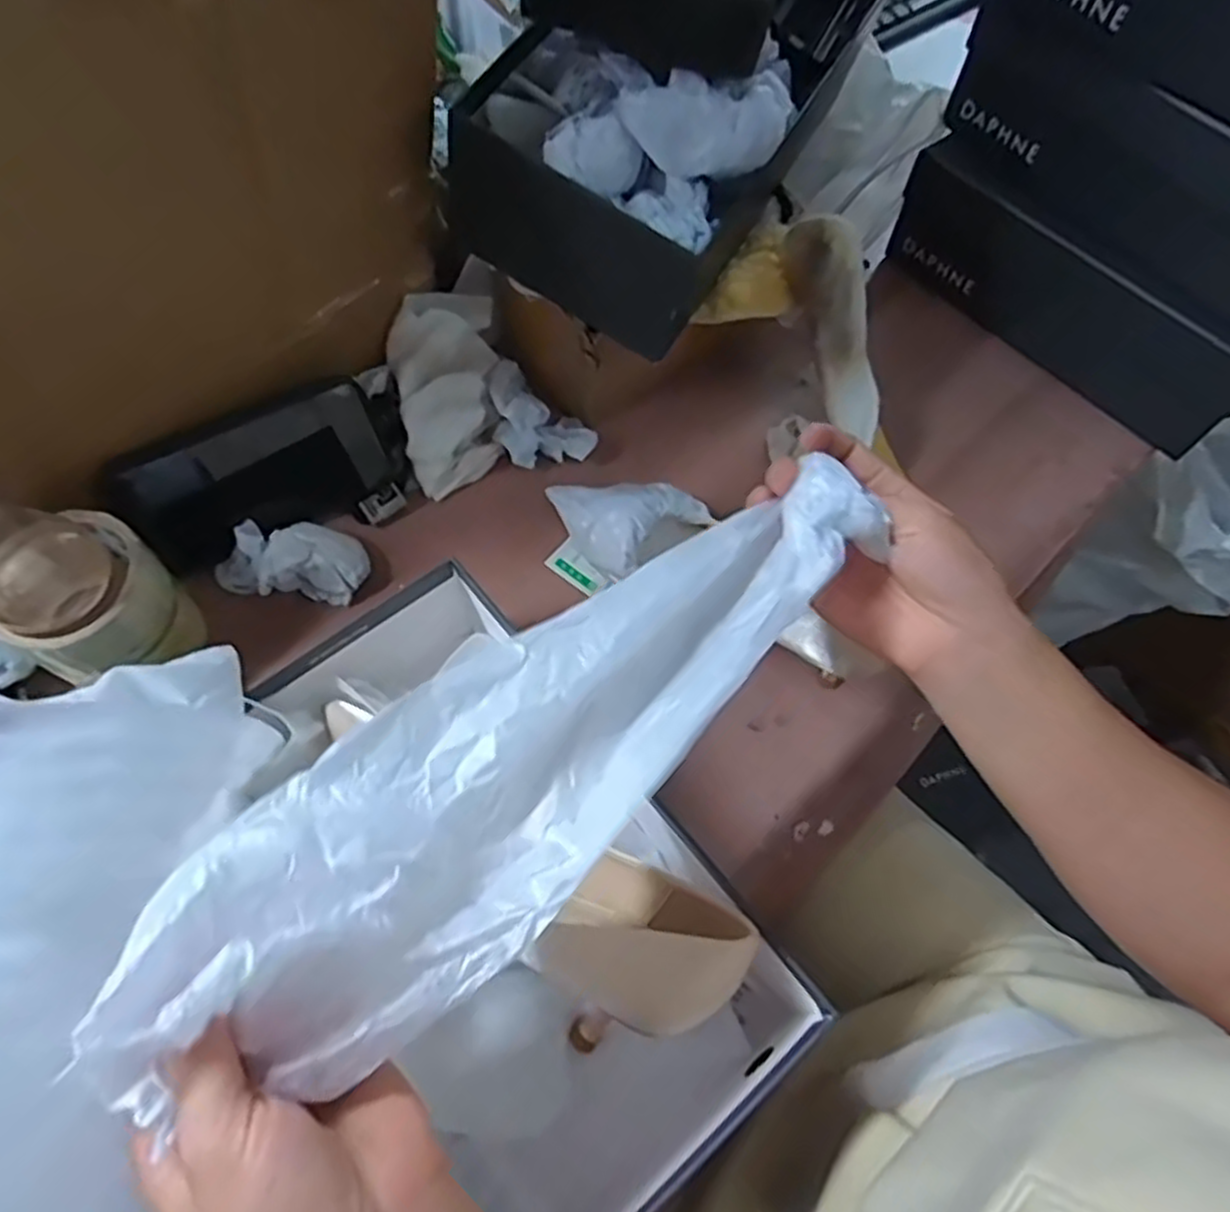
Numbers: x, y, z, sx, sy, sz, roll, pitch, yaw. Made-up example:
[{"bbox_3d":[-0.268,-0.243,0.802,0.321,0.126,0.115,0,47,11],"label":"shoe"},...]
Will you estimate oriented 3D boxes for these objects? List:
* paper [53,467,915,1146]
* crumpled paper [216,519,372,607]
[{"bbox_3d":[-0.022,0.048,0.282,0.309,0.052,0.085,-37,71,-26],"label":"paper"},{"bbox_3d":[-0.213,-0.029,0.512,0.097,0.030,0.047,-3,64,-4],"label":"crumpled paper"}]

